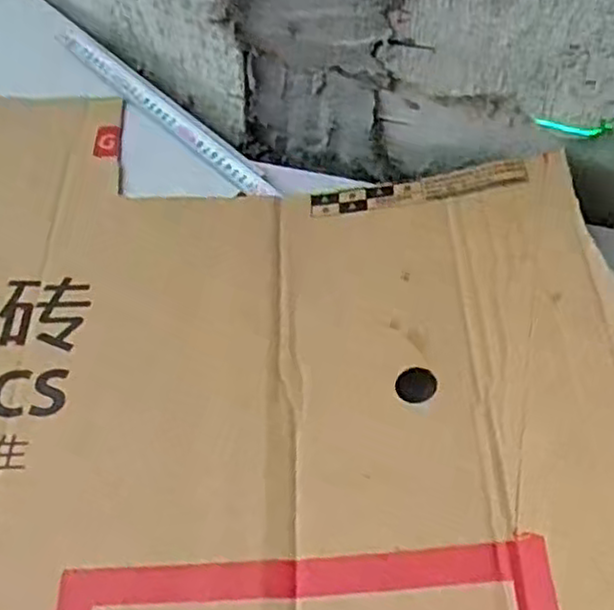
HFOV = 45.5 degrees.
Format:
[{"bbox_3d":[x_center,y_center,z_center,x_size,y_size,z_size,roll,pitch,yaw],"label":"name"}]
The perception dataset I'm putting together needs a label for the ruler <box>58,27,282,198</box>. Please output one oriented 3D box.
[{"bbox_3d":[-0.146,-0.195,0.735,0.324,0.010,0.037,40,50,21],"label":"ruler"}]

